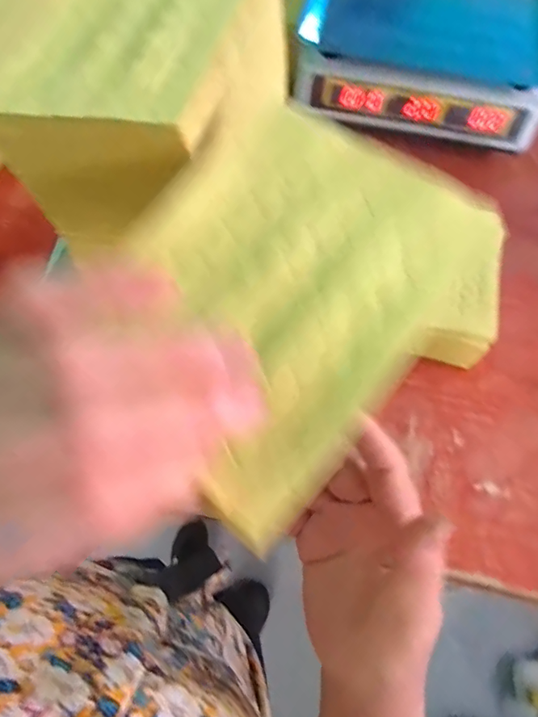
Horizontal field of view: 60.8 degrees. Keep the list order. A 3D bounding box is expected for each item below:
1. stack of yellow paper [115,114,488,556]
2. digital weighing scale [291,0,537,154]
[{"bbox_3d":[0.001,-0.033,0.181,0.119,0.012,0.159,36,72,13],"label":"stack of yellow paper"},{"bbox_3d":[0.225,-0.452,0.663,0.347,0.123,0.278,10,70,3],"label":"digital weighing scale"}]

